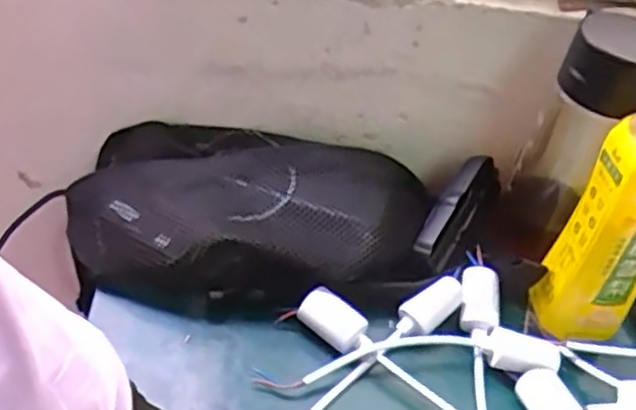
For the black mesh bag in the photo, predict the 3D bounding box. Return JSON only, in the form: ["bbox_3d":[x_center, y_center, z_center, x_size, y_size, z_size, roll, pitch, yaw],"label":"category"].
[{"bbox_3d":[-0.052,0.012,0.533,0.264,0.076,0.132,4,37,-3],"label":"black mesh bag"}]

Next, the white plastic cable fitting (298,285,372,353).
[{"bbox_3d":[0.013,0.084,0.490,0.053,0.028,0.026,29,42,27],"label":"white plastic cable fitting"}]

